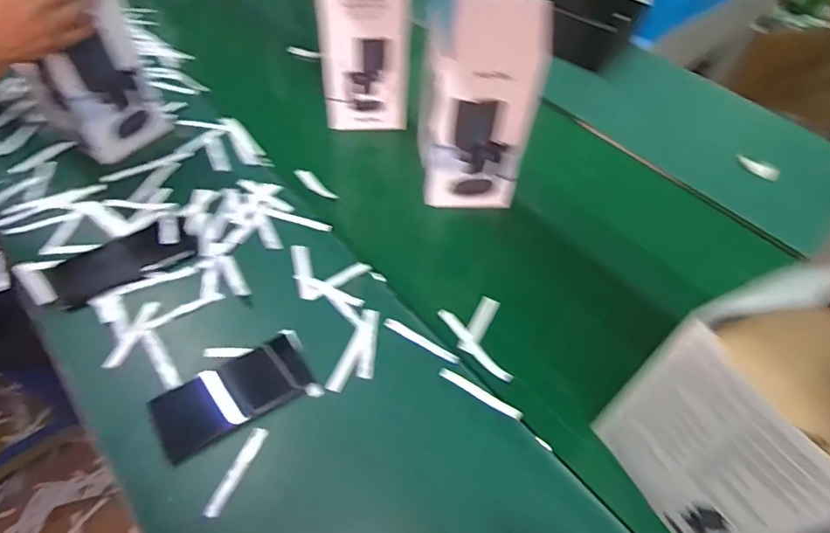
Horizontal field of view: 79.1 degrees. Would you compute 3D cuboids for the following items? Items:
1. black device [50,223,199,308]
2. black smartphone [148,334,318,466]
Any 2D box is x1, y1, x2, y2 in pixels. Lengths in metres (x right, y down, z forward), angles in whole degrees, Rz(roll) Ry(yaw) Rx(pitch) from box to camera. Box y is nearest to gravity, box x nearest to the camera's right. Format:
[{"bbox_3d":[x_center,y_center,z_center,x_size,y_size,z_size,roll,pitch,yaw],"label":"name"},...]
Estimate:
[{"bbox_3d":[-0.372,-0.007,0.646,0.167,0.010,0.083,-29,59,-24],"label":"black device"},{"bbox_3d":[-0.193,0.136,0.541,0.158,0.015,0.079,-26,58,-22],"label":"black smartphone"}]

